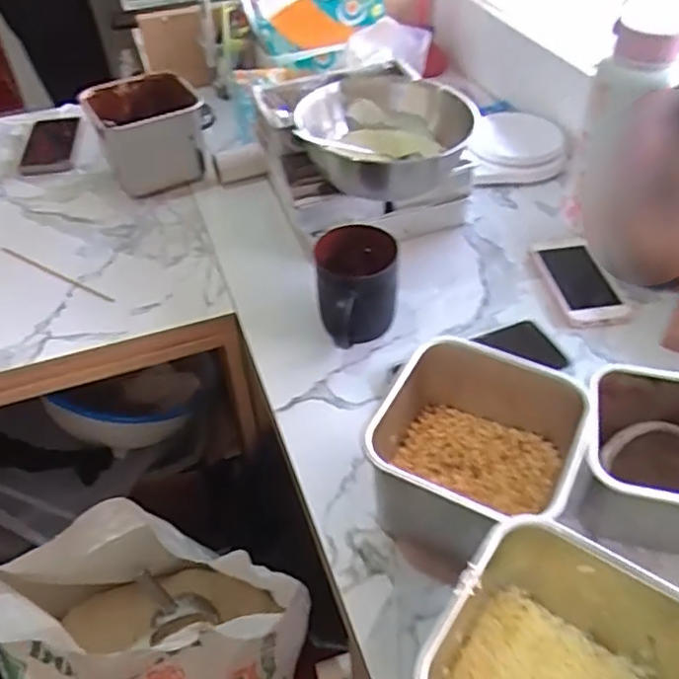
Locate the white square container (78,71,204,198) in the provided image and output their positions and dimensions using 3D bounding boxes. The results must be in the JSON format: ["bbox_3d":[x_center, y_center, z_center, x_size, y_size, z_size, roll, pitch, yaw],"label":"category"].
[{"bbox_3d":[-0.268,-0.283,0.885,0.122,0.113,0.158,-21,47,-17],"label":"white square container"}]

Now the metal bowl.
[{"bbox_3d":[0.047,-0.219,0.721,0.182,0.095,0.182,-2,45,2],"label":"metal bowl"}]

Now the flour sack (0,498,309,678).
[{"bbox_3d":[-0.232,0.414,0.822,0.352,0.474,0.275,26,52,27],"label":"flour sack"}]

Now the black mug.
[{"bbox_3d":[0.018,-0.046,0.643,0.082,0.098,0.098,-6,45,-2],"label":"black mug"}]

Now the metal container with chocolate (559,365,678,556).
[{"bbox_3d":[0.243,0.095,0.489,0.116,0.094,0.114,12,47,15],"label":"metal container with chocolate"}]

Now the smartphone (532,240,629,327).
[{"bbox_3d":[0.265,-0.064,0.706,0.072,0.012,0.135,-7,45,-3],"label":"smartphone"}]

